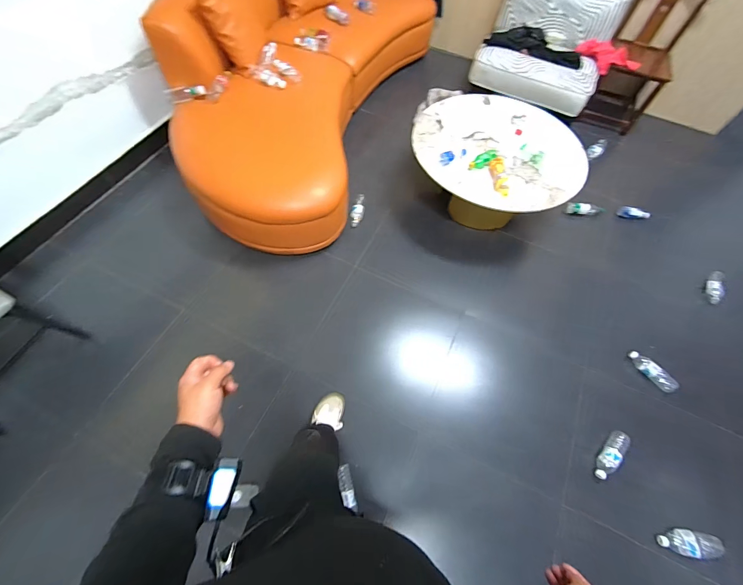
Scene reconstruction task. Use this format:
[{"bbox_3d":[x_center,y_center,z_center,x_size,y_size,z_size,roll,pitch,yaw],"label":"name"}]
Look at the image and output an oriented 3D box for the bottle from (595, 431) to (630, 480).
[{"bbox_3d":[0.944,0.643,1.337,0.068,0.078,0.215,36,65,15],"label":"bottle"}]

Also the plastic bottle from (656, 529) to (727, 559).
[{"bbox_3d":[1.160,0.909,1.230,0.243,0.071,0.079,5,61,-1],"label":"plastic bottle"}]

